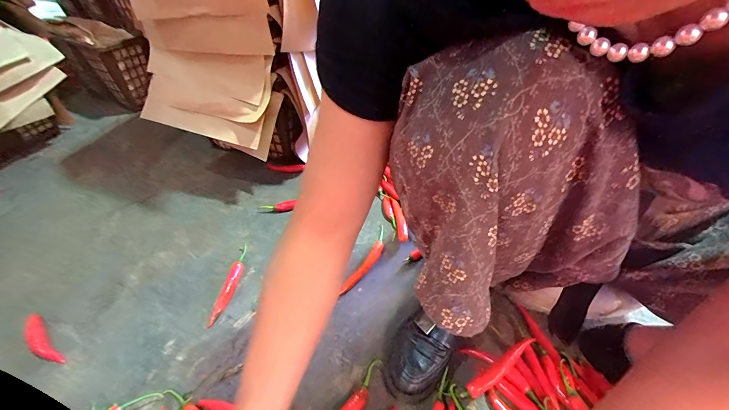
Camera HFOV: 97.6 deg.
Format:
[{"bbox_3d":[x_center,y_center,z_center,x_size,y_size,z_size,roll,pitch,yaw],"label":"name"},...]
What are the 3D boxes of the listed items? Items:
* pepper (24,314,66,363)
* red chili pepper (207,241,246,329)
[{"bbox_3d":[-0.498,0.207,0.490,0.113,0.014,0.026,31,51,27],"label":"pepper"},{"bbox_3d":[-0.239,0.136,0.575,0.025,0.017,0.164,4,44,2],"label":"red chili pepper"}]

